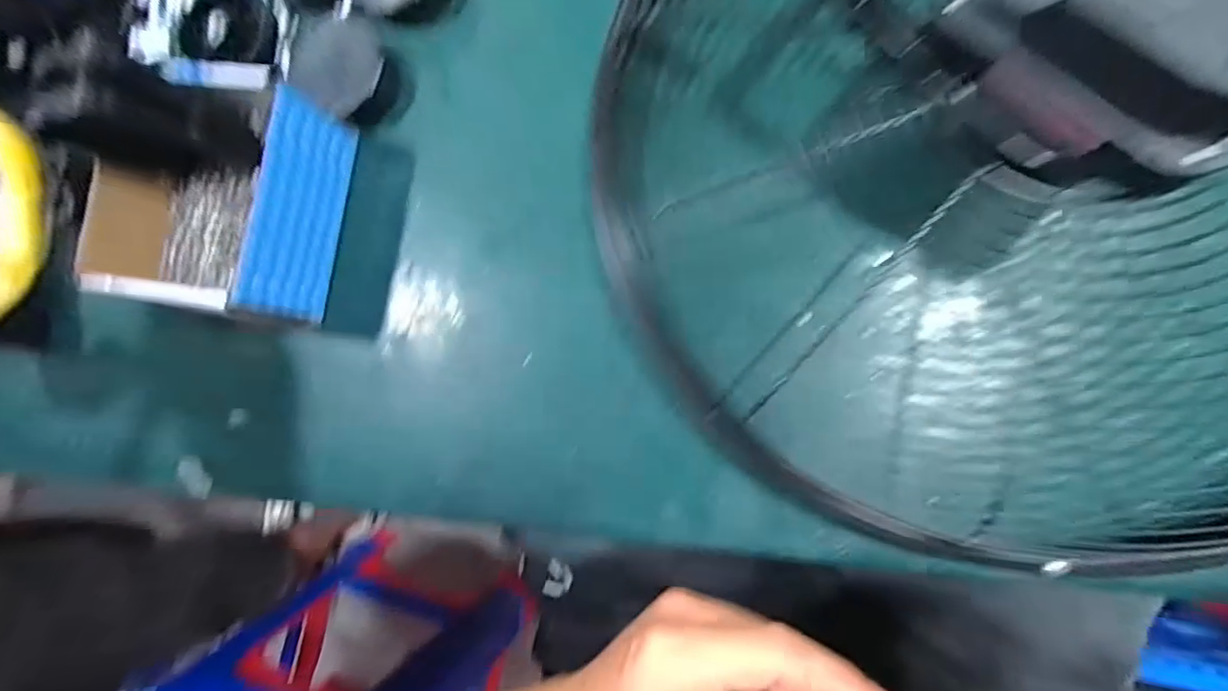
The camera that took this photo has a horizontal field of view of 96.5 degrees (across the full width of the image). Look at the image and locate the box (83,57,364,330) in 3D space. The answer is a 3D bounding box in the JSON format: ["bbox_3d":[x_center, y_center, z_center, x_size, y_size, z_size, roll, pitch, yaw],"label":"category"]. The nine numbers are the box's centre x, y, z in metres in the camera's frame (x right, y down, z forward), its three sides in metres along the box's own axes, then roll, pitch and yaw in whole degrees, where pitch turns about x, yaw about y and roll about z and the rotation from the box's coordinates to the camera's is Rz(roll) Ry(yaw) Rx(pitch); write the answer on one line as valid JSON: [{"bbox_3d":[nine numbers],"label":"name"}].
[{"bbox_3d":[-0.242,-0.090,0.339,0.112,0.069,0.139,11,90,9],"label":"box"}]

